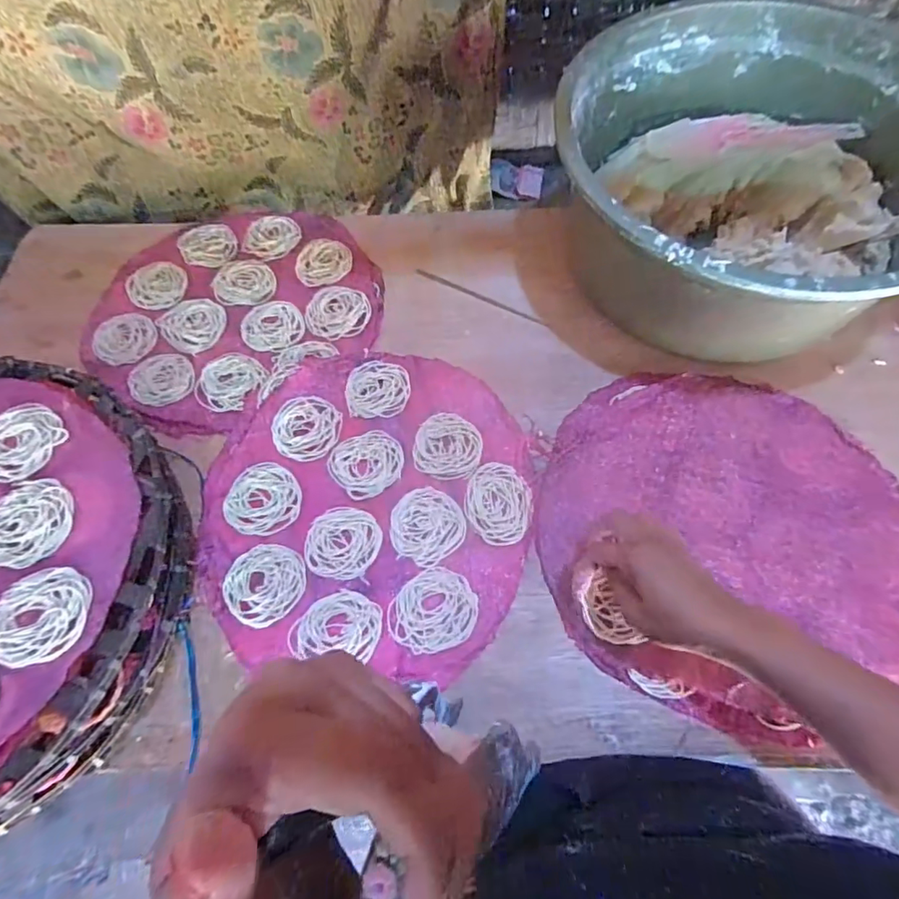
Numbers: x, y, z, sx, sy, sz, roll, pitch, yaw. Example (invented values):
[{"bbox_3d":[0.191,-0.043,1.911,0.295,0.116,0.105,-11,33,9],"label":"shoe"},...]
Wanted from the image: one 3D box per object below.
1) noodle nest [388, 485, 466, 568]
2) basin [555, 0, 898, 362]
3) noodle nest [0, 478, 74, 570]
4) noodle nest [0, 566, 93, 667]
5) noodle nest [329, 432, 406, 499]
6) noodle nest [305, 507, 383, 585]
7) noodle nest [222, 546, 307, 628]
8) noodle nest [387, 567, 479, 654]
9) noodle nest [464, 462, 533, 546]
[{"bbox_3d":[-0.023,0.074,0.517,0.072,0.004,0.072,-1,64,2],"label":"noodle nest"},{"bbox_3d":[0.314,-0.274,0.573,0.391,0.172,0.403,-1,64,2],"label":"basin"},{"bbox_3d":[-0.346,0.059,0.436,0.067,0.006,0.072,-2,64,3],"label":"noodle nest"},{"bbox_3d":[-0.313,0.126,0.403,0.072,0.007,0.068,-2,64,3],"label":"noodle nest"},{"bbox_3d":[-0.085,0.013,0.549,0.072,0.004,0.069,-1,64,2],"label":"noodle nest"},{"bbox_3d":[-0.103,0.089,0.513,0.069,0.004,0.068,14,65,9],"label":"noodle nest"},{"bbox_3d":[-0.174,0.125,0.497,0.072,0.006,0.071,-1,64,2],"label":"noodle nest"},{"bbox_3d":[-0.016,0.148,0.488,0.080,0.009,0.069,-18,64,-7],"label":"noodle nest"},{"bbox_3d":[0.048,0.052,0.524,0.064,0.005,0.081,3,64,4],"label":"noodle nest"}]

